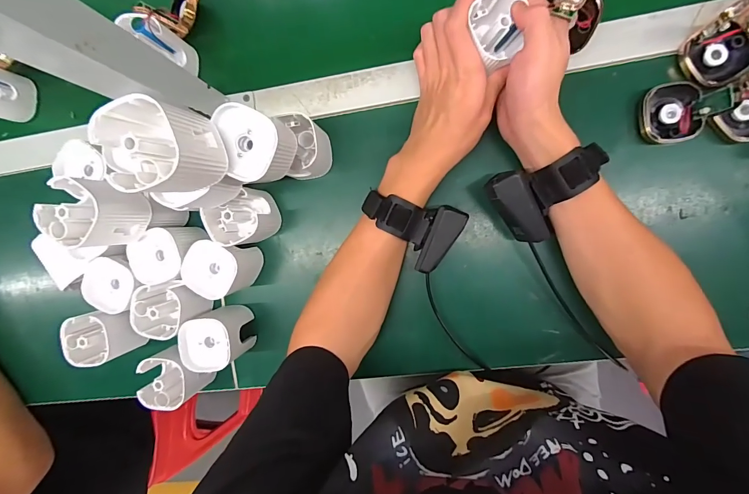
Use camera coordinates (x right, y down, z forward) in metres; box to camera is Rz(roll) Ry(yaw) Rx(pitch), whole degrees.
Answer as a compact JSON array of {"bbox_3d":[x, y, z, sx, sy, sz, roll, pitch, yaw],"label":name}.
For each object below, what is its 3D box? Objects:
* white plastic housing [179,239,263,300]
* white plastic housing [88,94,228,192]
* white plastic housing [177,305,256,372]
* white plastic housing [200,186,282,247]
[{"bbox_3d":[-0.161,0.020,0.384,0.054,0.062,0.055,27,97,4],"label":"white plastic housing"},{"bbox_3d":[-0.143,-0.064,0.247,0.056,0.064,0.059,-4,92,7],"label":"white plastic housing"},{"bbox_3d":[-0.167,0.097,0.398,0.054,0.076,0.050,-7,93,8],"label":"white plastic housing"},{"bbox_3d":[-0.136,-0.033,0.380,0.055,0.070,0.057,1,94,7],"label":"white plastic housing"}]

